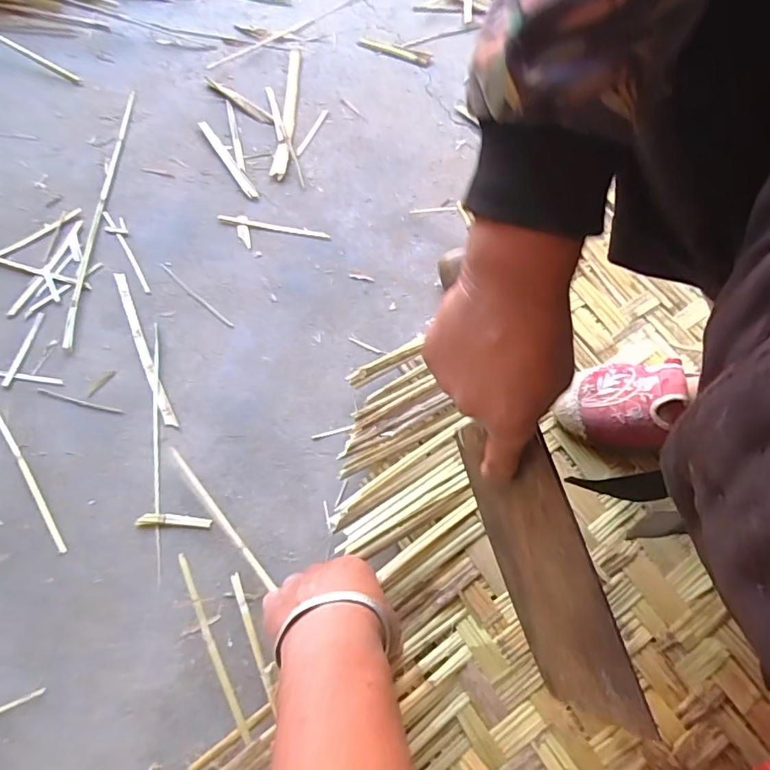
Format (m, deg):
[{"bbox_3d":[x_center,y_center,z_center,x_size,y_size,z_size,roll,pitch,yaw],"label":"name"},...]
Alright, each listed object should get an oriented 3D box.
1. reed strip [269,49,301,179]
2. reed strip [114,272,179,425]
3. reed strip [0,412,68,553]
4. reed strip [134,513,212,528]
[{"bbox_3d":[-0.132,-0.381,0.723,0.020,0.012,0.261,3,61,-2],"label":"reed strip"},{"bbox_3d":[-0.251,-0.043,0.544,0.012,0.004,0.201,-23,65,-15],"label":"reed strip"},{"bbox_3d":[-0.325,0.079,0.475,0.008,0.004,0.172,-33,68,-19],"label":"reed strip"},{"bbox_3d":[-0.185,0.118,0.459,0.064,0.006,0.010,2,61,-3],"label":"reed strip"}]

